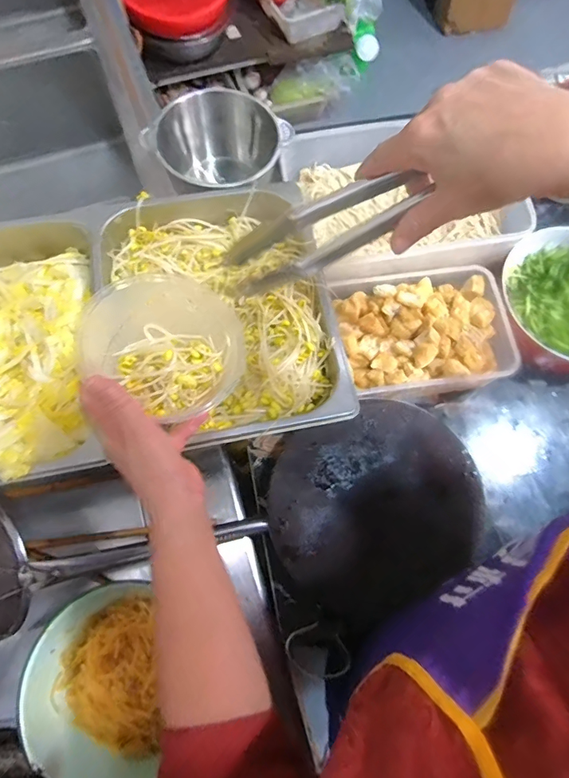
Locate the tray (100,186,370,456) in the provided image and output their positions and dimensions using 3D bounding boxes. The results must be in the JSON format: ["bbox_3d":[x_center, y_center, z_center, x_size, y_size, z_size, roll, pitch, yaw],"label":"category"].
[{"bbox_3d":[-0.077,-0.089,0.520,0.253,0.054,0.331,-17,73,-6],"label":"tray"}]

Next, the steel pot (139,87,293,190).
[{"bbox_3d":[-0.090,-0.329,0.625,0.176,0.116,0.151,-35,76,-11],"label":"steel pot"}]

